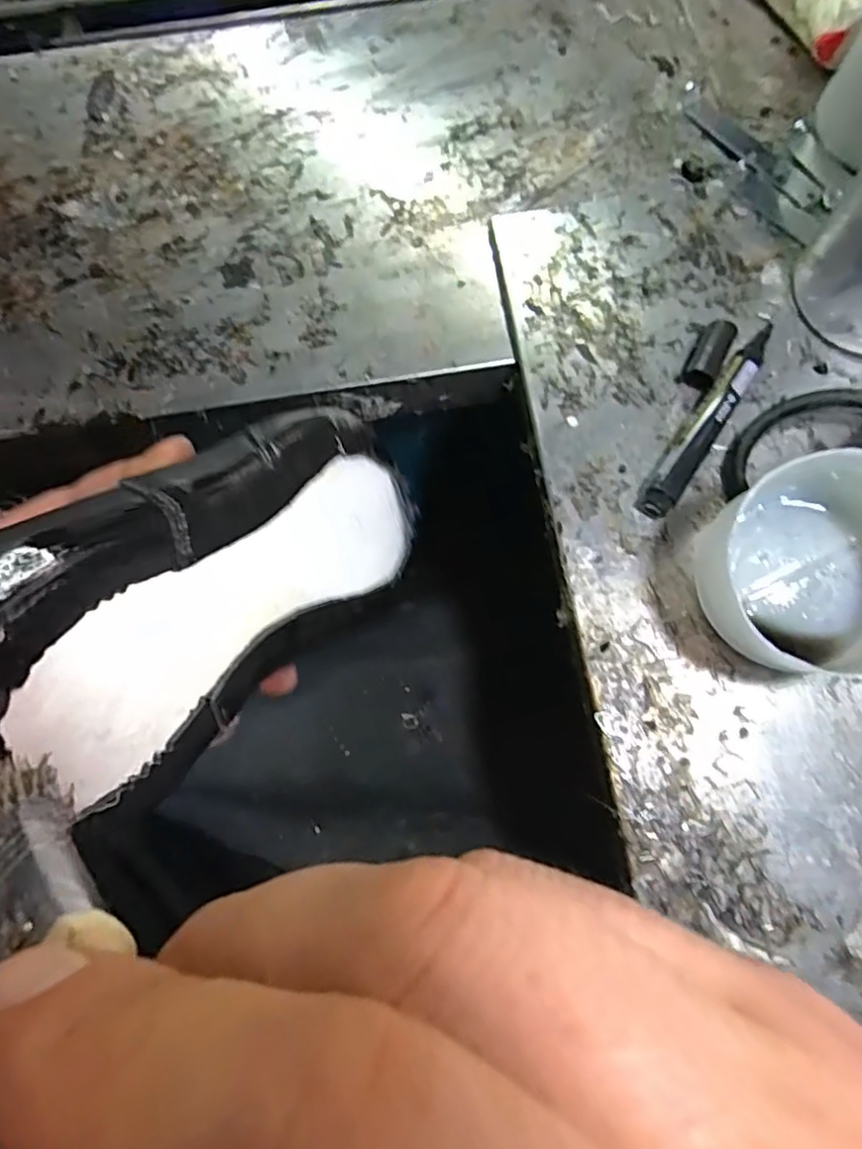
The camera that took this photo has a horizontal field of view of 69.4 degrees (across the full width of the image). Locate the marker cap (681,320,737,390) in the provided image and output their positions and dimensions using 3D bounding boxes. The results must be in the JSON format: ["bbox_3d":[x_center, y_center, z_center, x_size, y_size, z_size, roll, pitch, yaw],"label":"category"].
[{"bbox_3d":[0.151,-0.119,0.339,0.017,0.014,0.038,25,77,8],"label":"marker cap"}]

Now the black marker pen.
[{"bbox_3d":[0.145,-0.082,0.328,0.017,0.018,0.125,33,78,10],"label":"black marker pen"}]

